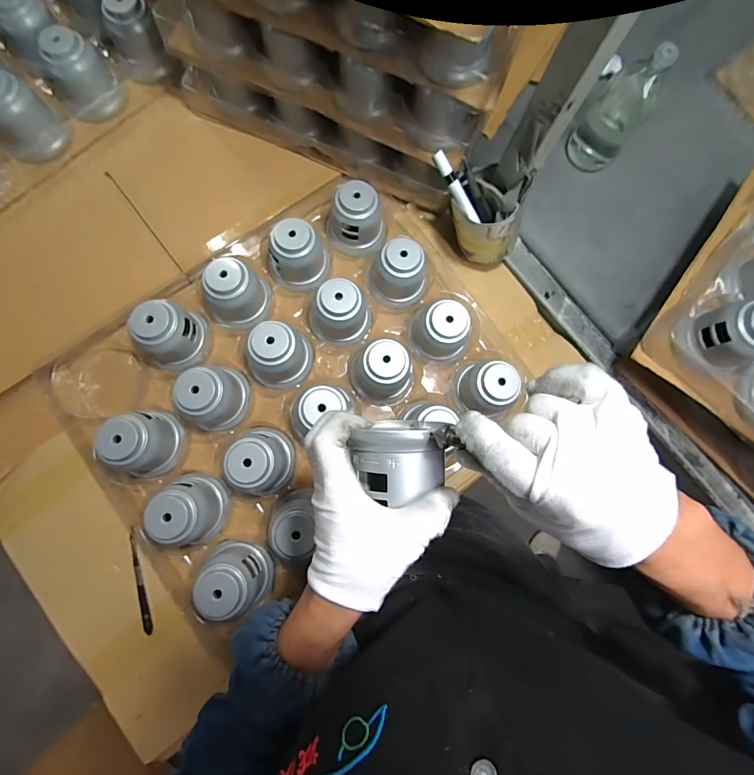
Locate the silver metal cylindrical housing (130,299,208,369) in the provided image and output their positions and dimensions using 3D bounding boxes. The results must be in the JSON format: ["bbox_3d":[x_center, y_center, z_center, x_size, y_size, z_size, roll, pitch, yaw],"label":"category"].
[{"bbox_3d":[-0.279,-0.072,0.514,0.073,0.079,0.084,7,80,-4],"label":"silver metal cylindrical housing"}]

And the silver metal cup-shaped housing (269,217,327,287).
[{"bbox_3d":[-0.115,-0.188,0.543,0.068,0.077,0.064,1,80,-5],"label":"silver metal cup-shaped housing"}]

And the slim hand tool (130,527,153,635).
[{"bbox_3d":[-0.312,0.254,0.498,0.011,0.007,0.134,-13,85,-6],"label":"slim hand tool"}]

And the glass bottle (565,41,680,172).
[{"bbox_3d":[0.374,-0.424,0.570,0.085,0.161,0.081,42,80,3],"label":"glass bottle"}]

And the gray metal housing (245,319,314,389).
[{"bbox_3d":[-0.132,-0.041,0.517,0.073,0.078,0.077,21,79,-1],"label":"gray metal housing"}]

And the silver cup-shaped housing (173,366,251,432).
[{"bbox_3d":[-0.214,0.013,0.503,0.076,0.083,0.087,3,80,-4],"label":"silver cup-shaped housing"}]

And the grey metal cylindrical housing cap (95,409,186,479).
[{"bbox_3d":[-0.298,0.073,0.487,0.074,0.084,0.088,3,80,-4],"label":"grey metal cylindrical housing cap"}]

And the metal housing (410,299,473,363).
[{"bbox_3d":[0.096,-0.081,0.540,0.085,0.079,0.086,-37,85,-10],"label":"metal housing"}]

